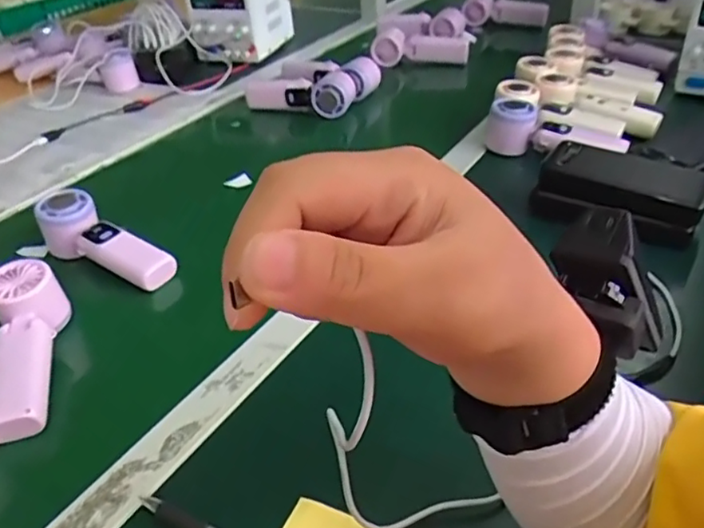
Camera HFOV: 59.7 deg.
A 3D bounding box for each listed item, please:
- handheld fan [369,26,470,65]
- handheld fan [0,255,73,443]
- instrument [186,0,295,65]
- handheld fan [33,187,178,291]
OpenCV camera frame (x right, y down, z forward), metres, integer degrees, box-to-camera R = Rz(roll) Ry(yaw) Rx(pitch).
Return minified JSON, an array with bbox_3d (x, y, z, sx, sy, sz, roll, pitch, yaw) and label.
[{"bbox_3d":[0.129,-0.402,1.154,0.174,0.077,0.080,-2,33,-21],"label":"handheld fan"},{"bbox_3d":[-0.266,0.063,0.500,0.056,0.058,0.158,-16,40,-14],"label":"handheld fan"},{"bbox_3d":[-0.219,-0.504,1.202,0.146,0.159,0.185,7,37,15],"label":"instrument"},{"bbox_3d":[-0.250,-0.018,0.631,0.178,0.045,0.052,27,45,19],"label":"handheld fan"}]

